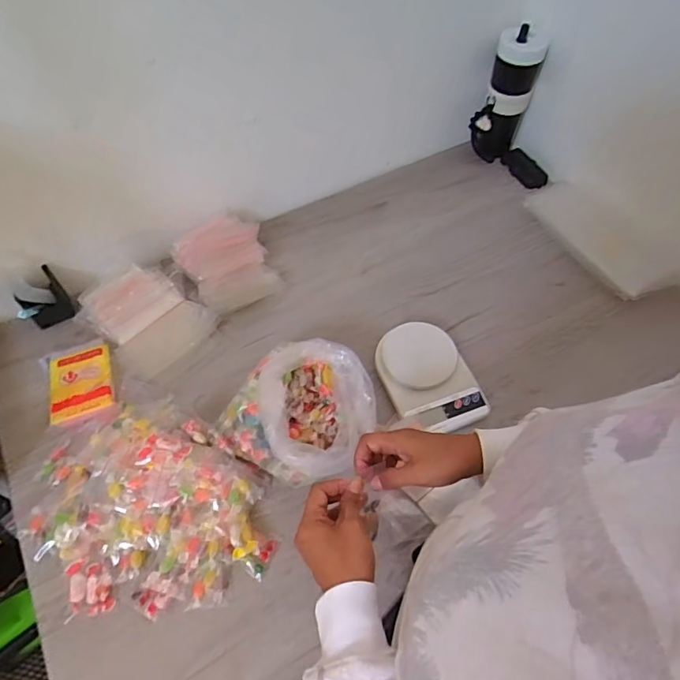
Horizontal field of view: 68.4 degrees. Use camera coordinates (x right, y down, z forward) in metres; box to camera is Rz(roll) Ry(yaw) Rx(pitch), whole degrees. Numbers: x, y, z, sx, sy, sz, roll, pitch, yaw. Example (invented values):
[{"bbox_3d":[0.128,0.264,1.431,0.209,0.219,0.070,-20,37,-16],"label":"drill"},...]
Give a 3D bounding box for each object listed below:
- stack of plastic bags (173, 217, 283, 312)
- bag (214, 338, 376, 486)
[{"bbox_3d":[-0.194,-0.137,0.848,0.140,0.071,0.175,-28,62,-17],"label":"stack of plastic bags"},{"bbox_3d":[-0.048,0.095,0.684,0.184,0.110,0.181,26,61,15],"label":"bag"}]

